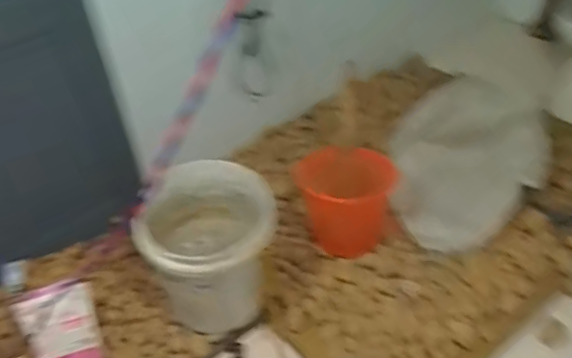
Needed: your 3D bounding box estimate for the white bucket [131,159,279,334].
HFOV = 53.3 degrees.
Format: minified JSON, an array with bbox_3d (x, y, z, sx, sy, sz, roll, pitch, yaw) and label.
[{"bbox_3d":[-0.171,0.181,1.336,0.275,0.350,0.284,-3,43,3],"label":"white bucket"}]

